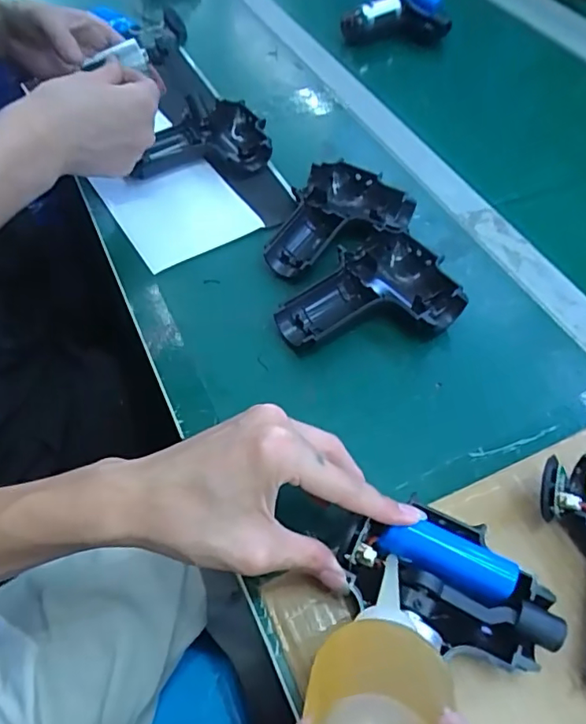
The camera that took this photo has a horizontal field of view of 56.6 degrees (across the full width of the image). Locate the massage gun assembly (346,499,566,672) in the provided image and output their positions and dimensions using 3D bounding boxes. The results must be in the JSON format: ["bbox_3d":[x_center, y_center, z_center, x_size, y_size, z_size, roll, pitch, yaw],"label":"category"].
[{"bbox_3d":[0.081,0.112,0.283,0.109,0.032,0.065,14,54,8],"label":"massage gun assembly"}]

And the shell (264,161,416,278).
[{"bbox_3d":[0.043,-0.117,0.468,0.098,0.027,0.131,19,55,12],"label":"shell"}]

